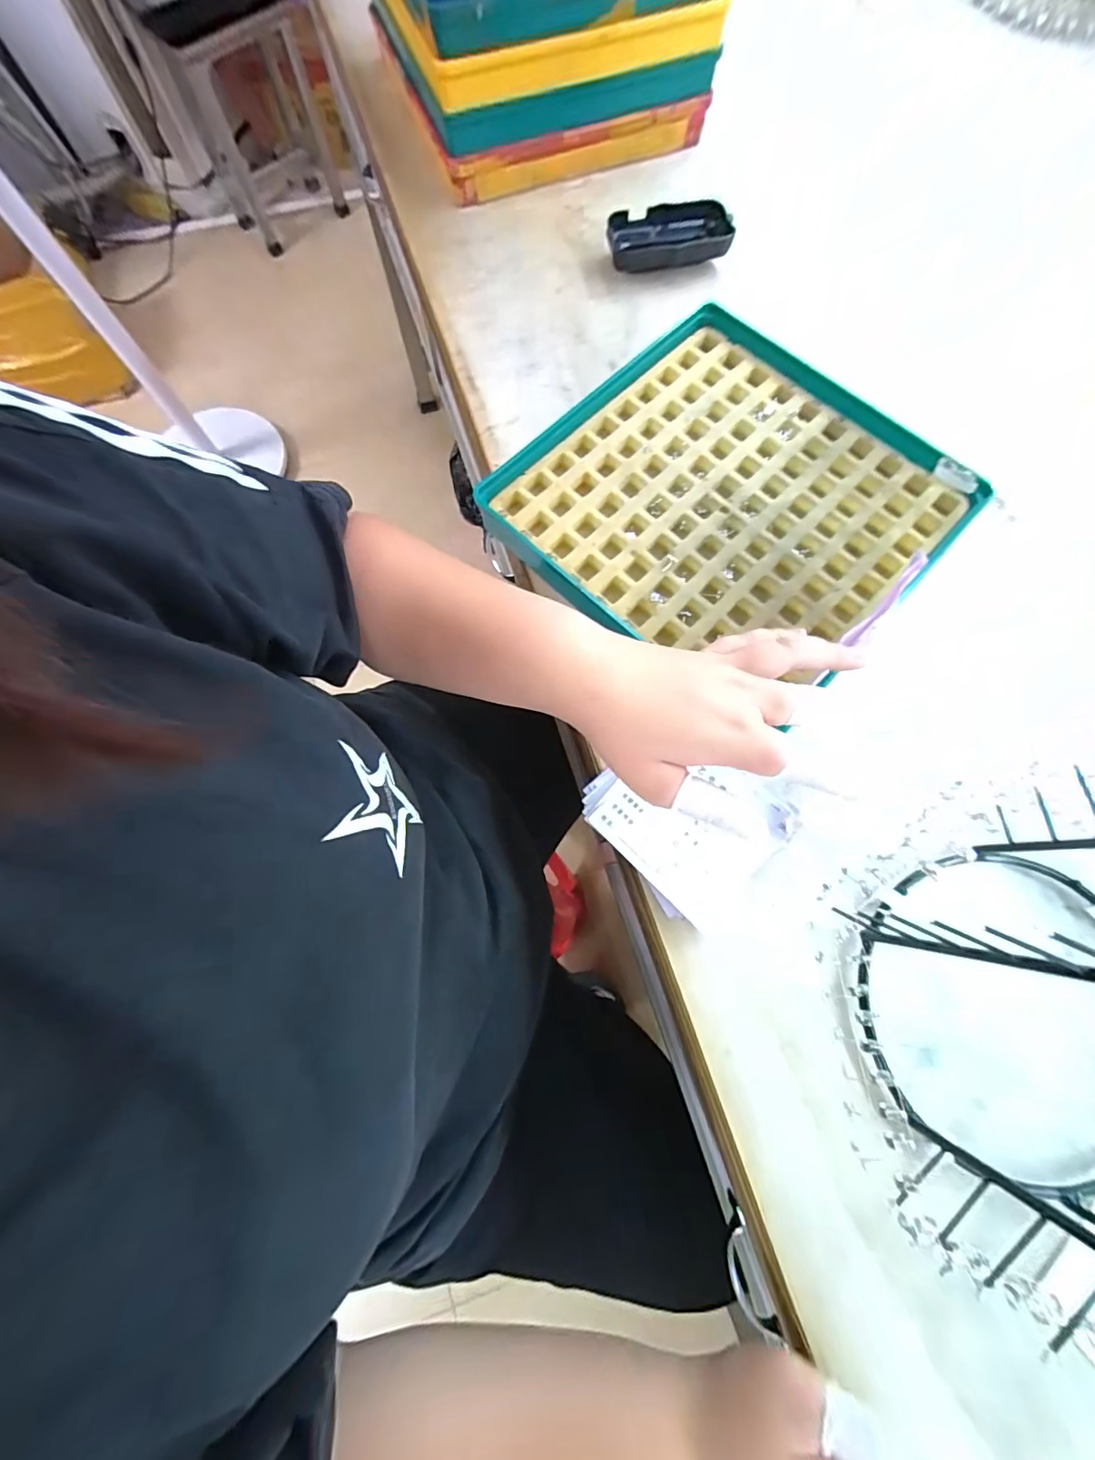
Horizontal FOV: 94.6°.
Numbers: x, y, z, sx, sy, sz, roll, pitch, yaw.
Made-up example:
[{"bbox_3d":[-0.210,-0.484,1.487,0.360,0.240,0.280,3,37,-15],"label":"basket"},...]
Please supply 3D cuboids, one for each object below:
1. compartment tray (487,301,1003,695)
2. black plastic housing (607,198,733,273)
[{"bbox_3d":[0.134,-0.171,0.374,0.271,0.040,0.280,43,79,11],"label":"compartment tray"},{"bbox_3d":[0.109,-0.449,0.463,0.108,0.029,0.047,-8,74,-2],"label":"black plastic housing"}]

